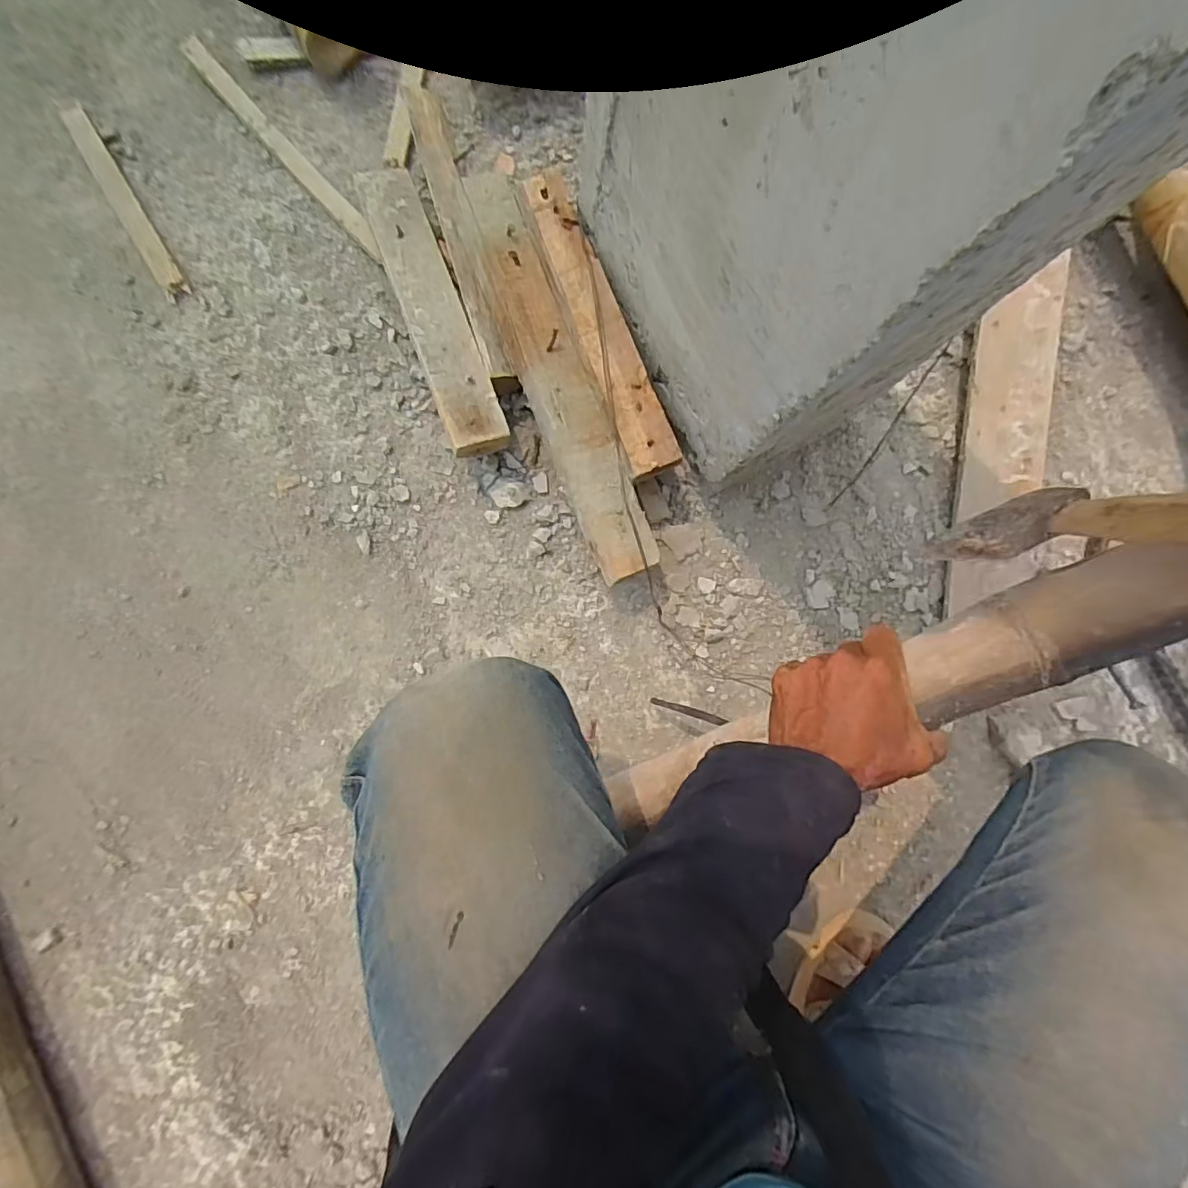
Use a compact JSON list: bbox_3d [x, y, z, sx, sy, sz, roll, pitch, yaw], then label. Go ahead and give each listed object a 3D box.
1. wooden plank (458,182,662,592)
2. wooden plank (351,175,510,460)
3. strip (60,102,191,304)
[{"bbox_3d":[-0.033,-0.205,0.546,0.065,0.033,0.393,-23,88,-7],"label":"wooden plank"},{"bbox_3d":[-0.162,-0.287,0.563,0.057,0.030,0.313,-20,87,-5],"label":"wooden plank"},{"bbox_3d":[-0.500,-0.417,0.602,0.024,0.005,0.233,-31,88,-5],"label":"strip"}]

